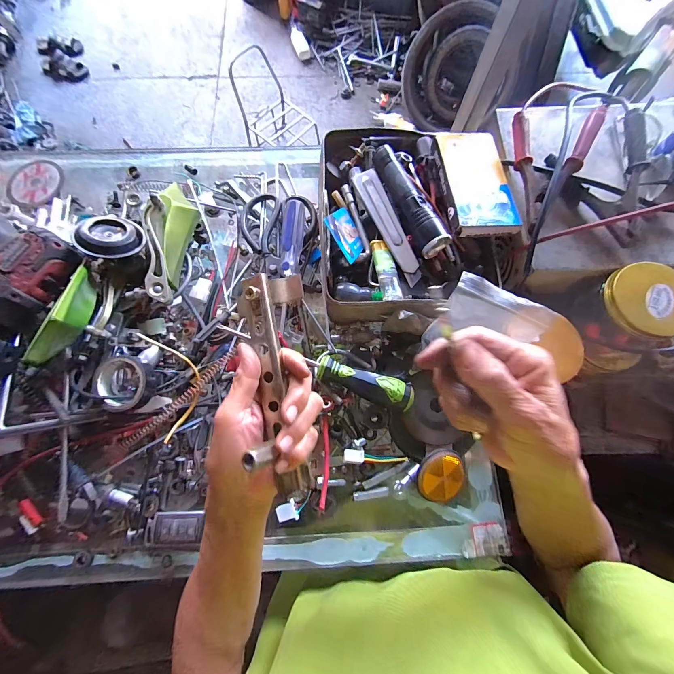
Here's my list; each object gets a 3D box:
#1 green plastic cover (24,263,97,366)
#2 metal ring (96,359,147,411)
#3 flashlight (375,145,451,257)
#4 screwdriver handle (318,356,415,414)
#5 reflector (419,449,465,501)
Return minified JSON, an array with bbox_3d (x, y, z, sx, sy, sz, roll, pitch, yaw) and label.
[{"bbox_3d":[-0.257,-0.024,0.297,0.025,0.034,0.106,-3,51,-2],"label":"green plastic cover"},{"bbox_3d":[-0.216,0.048,0.317,0.048,0.021,0.056,-39,79,-11],"label":"metal ring"},{"bbox_3d":[0.084,-0.163,0.361,0.031,0.027,0.145,-21,77,-7],"label":"flashlight"},{"bbox_3d":[0.031,0.052,0.344,0.104,0.032,0.029,19,76,4],"label":"screwdriver handle"},{"bbox_3d":[0.115,0.148,0.334,0.061,0.007,0.055,-27,102,-12],"label":"reflector"}]

